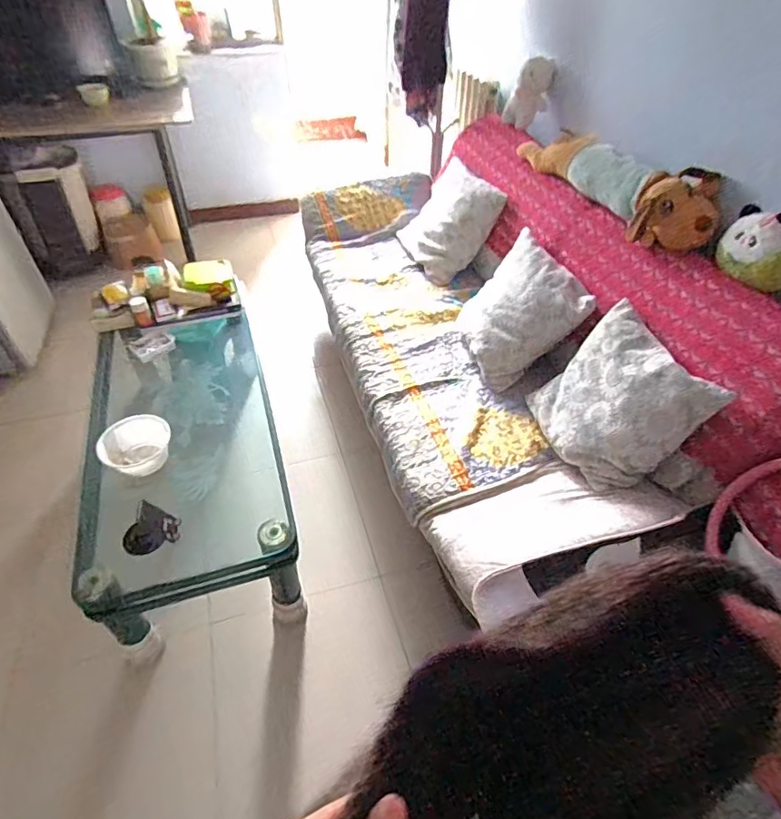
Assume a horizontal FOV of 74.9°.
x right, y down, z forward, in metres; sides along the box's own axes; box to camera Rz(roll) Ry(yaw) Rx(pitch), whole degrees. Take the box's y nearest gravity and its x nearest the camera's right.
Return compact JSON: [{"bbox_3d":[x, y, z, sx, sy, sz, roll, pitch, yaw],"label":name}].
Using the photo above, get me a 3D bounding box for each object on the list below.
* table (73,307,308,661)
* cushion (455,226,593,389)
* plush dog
[{"bbox_3d":[-0.632,0.095,1.580,0.518,0.424,1.104,-14,48,-16],"label":"table"},{"bbox_3d":[0.385,-0.321,1.635,0.131,0.399,0.406,22,34,-39],"label":"cushion"},{"bbox_3d":[0.644,-0.707,1.515,0.183,0.154,0.781,-11,47,-12],"label":"plush dog"}]

